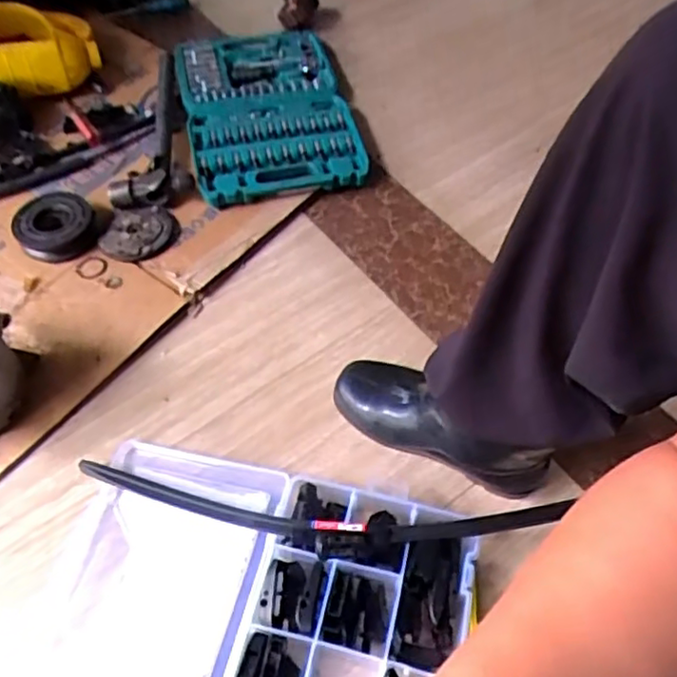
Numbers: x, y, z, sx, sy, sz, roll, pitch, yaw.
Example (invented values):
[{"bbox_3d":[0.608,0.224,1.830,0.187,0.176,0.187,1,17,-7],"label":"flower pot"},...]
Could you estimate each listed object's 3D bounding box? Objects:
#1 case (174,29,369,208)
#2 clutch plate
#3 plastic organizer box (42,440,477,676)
[{"bbox_3d":[-0.111,-0.362,0.995,0.249,0.061,0.369,-14,59,-7],"label":"case"},{"bbox_3d":[-0.271,-0.144,0.876,0.101,0.016,0.090,-13,59,-7],"label":"clutch plate"},{"bbox_3d":[-0.086,0.269,0.614,0.396,0.048,0.302,13,59,9],"label":"plastic organizer box"}]

